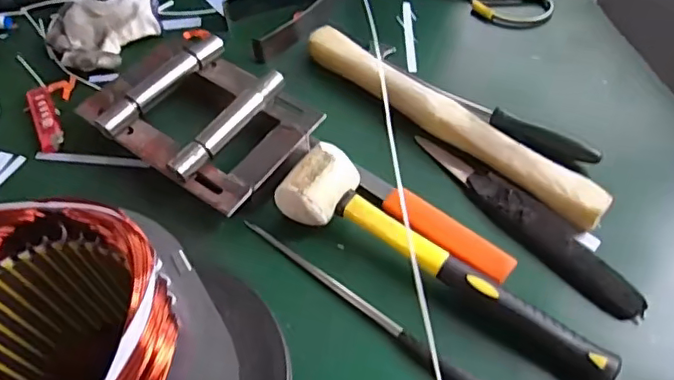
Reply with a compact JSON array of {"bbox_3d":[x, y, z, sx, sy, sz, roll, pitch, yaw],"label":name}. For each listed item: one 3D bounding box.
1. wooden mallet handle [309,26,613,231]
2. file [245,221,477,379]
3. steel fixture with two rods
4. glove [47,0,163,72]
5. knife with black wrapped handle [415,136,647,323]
[{"bbox_3d":[0.096,-0.068,0.520,0.318,0.026,0.034,37,65,23],"label":"wooden mallet handle"},{"bbox_3d":[0.052,0.112,0.423,0.317,0.014,0.015,33,63,22],"label":"file"},{"bbox_3d":[-0.126,-0.068,0.523,0.195,0.047,0.140,32,63,21],"label":"steel fixture with two rods"},{"bbox_3d":[-0.255,-0.179,0.609,0.101,0.035,0.127,24,60,17],"label":"glove"},{"bbox_3d":[0.160,0.025,0.485,0.032,0.032,0.224,-36,62,-20],"label":"knife with black wrapped handle"}]

